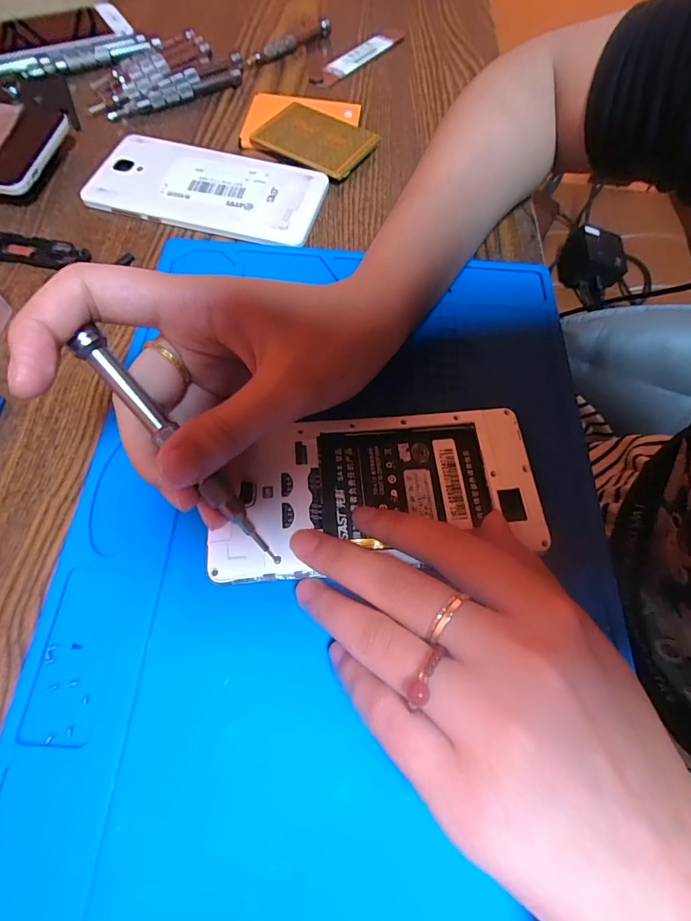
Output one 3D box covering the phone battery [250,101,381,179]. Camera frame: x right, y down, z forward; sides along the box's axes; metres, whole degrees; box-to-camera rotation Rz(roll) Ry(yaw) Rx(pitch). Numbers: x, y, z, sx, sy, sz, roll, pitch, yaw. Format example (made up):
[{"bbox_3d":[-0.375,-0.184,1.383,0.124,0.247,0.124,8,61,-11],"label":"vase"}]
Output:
[{"bbox_3d":[-0.021,-0.226,0.293,0.074,0.005,0.056,27,67,10],"label":"phone battery"}]

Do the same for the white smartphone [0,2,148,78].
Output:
[{"bbox_3d":[-0.237,-0.330,0.329,0.134,0.010,0.079,-28,70,-14],"label":"white smartphone"}]

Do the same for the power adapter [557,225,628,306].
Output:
[{"bbox_3d":[0.385,-0.310,0.663,0.098,0.027,0.095,5,101,27],"label":"power adapter"}]

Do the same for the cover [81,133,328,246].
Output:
[{"bbox_3d":[-0.088,-0.175,0.270,0.142,0.008,0.069,14,65,3],"label":"cover"}]

